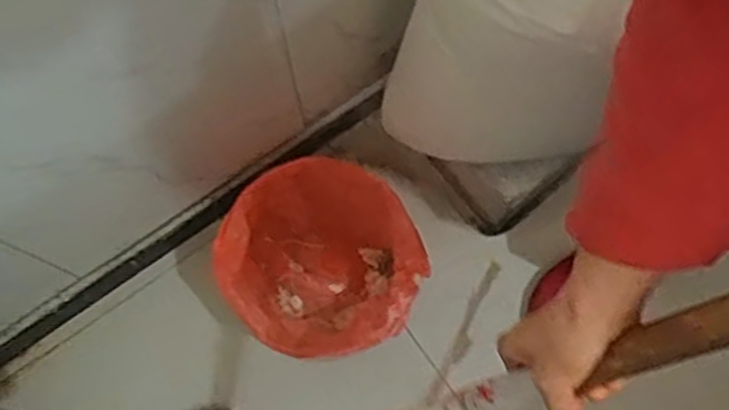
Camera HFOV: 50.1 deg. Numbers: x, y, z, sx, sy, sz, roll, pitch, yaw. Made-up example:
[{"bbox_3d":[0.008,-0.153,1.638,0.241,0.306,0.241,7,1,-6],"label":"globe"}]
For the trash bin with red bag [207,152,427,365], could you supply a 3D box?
[{"bbox_3d":[-0.067,0.091,1.197,0.271,0.192,0.288,0,75,1],"label":"trash bin with red bag"}]

